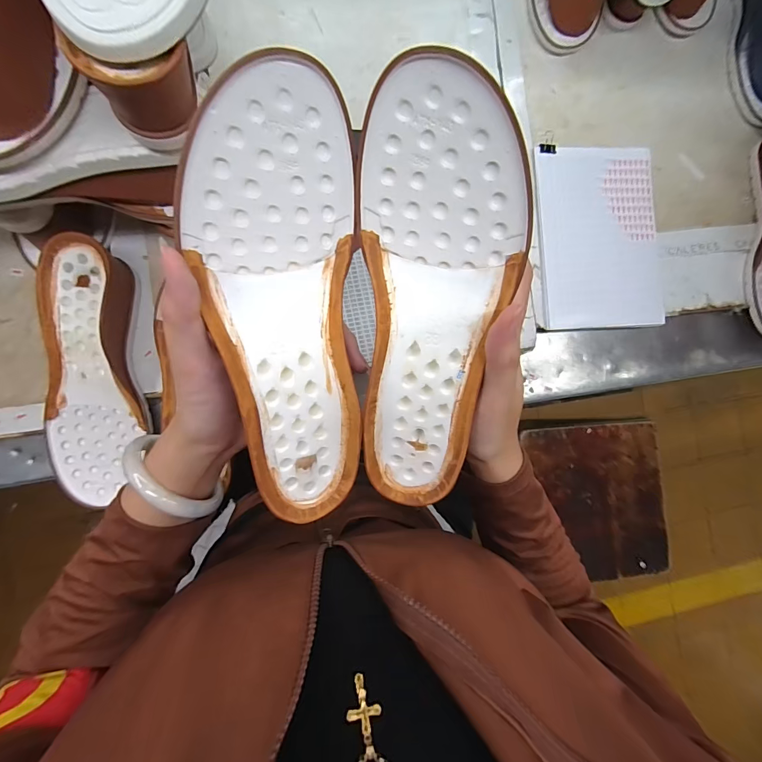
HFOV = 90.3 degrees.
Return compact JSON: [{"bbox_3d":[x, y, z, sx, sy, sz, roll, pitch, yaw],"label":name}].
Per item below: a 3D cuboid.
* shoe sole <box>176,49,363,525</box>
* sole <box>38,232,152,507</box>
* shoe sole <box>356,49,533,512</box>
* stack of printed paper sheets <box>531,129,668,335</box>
[{"bbox_3d":[-0.051,-0.028,0.210,0.082,0.036,0.235,-5,107,-9],"label":"shoe sole"},{"bbox_3d":[-0.256,-0.004,0.337,0.080,0.033,0.227,7,104,-9],"label":"sole"},{"bbox_3d":[0.030,-0.033,0.218,0.081,0.040,0.233,-1,109,-9],"label":"shoe sole"},{"bbox_3d":[0.258,-0.171,0.446,0.150,0.009,0.213,-3,89,-9],"label":"stack of printed paper sheets"}]

